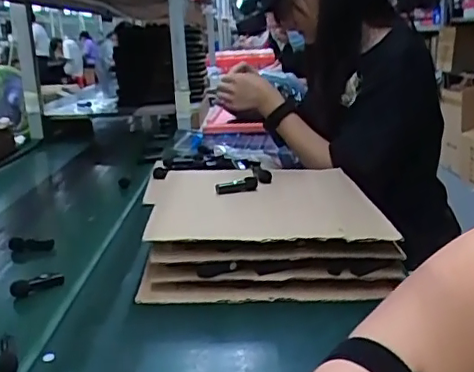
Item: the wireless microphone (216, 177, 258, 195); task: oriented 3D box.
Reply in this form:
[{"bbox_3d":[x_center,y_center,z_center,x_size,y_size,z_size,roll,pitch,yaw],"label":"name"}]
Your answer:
[{"bbox_3d":[-0.001,0.000,0.838,0.066,0.022,0.017,-11,17,-29],"label":"wireless microphone"}]

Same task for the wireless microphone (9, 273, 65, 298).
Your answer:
[{"bbox_3d":[-0.246,0.122,0.698,0.063,0.018,0.021,-10,17,-26],"label":"wireless microphone"}]

